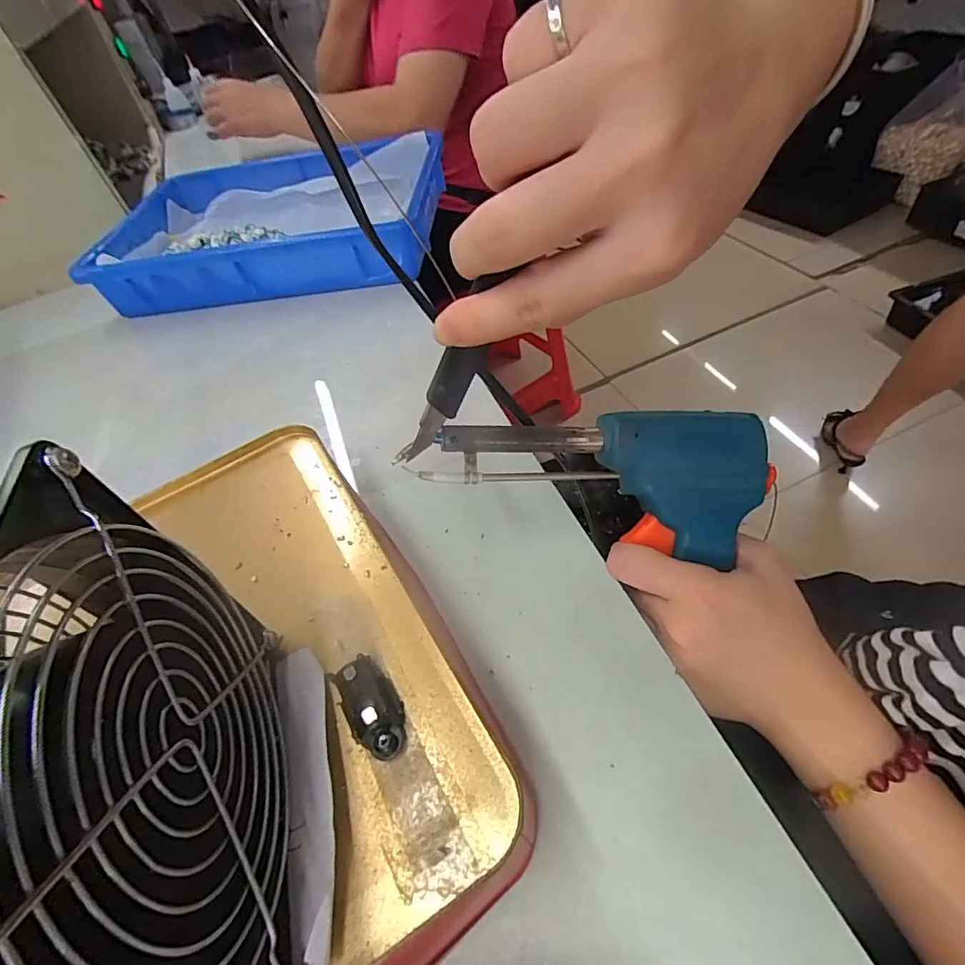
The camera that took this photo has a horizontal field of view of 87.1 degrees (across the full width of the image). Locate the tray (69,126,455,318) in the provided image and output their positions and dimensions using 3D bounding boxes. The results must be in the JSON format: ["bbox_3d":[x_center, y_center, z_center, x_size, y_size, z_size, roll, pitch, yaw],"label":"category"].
[{"bbox_3d":[-0.234,-0.297,0.583,0.360,0.069,0.248,-3,50,10],"label":"tray"}]

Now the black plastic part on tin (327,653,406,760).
[{"bbox_3d":[-0.040,0.079,0.181,0.018,0.014,0.035,-37,53,-19],"label":"black plastic part on tin"}]

